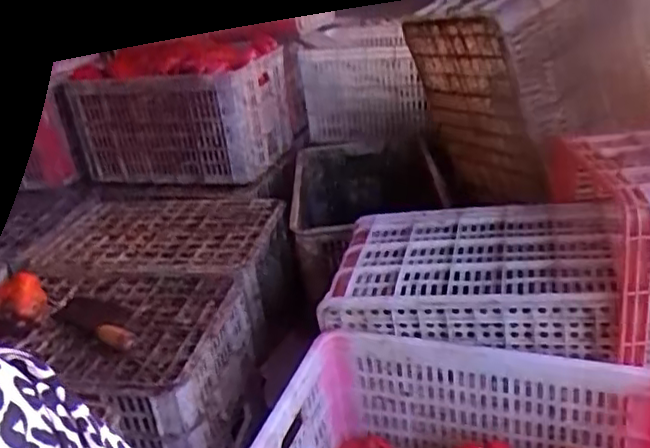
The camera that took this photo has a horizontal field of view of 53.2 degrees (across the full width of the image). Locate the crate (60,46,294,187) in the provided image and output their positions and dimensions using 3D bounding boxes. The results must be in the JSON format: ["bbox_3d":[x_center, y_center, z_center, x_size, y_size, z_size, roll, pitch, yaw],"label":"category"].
[{"bbox_3d":[-0.332,-0.245,1.506,0.487,0.258,0.246,5,28,24],"label":"crate"}]

